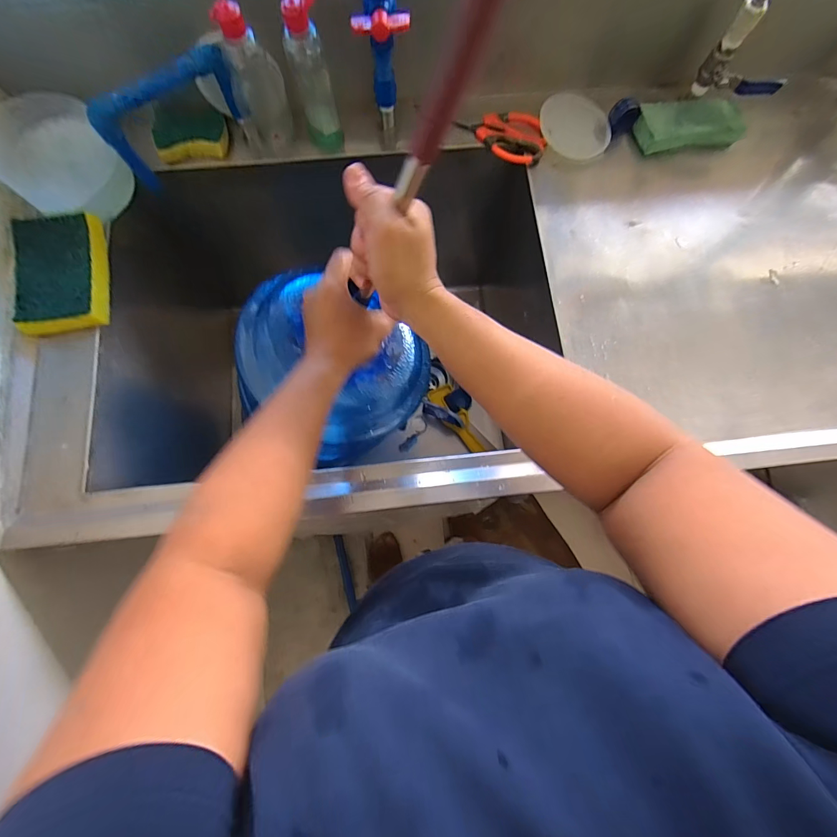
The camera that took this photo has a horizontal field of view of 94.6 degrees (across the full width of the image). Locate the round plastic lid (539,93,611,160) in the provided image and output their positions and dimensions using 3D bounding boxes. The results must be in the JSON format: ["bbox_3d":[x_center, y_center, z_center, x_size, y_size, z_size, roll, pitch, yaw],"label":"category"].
[{"bbox_3d":[0.235,-0.437,0.575,0.102,0.017,0.108,0,77,-1],"label":"round plastic lid"}]

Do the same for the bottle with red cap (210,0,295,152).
[{"bbox_3d":[-0.213,-0.436,0.500,0.071,0.155,0.053,-19,78,-5],"label":"bottle with red cap"}]

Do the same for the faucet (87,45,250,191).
[{"bbox_3d":[-0.306,-0.379,0.492,0.172,0.101,0.034,-34,80,-8],"label":"faucet"}]

